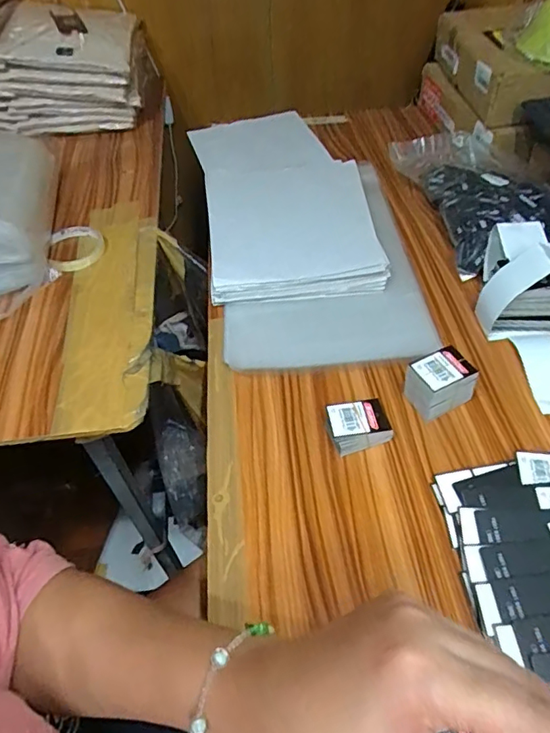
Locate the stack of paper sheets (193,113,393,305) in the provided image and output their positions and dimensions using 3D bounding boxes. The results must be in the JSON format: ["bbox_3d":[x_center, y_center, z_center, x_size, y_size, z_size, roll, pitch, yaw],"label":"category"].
[{"bbox_3d":[-0.001,-0.264,0.757,0.216,0.028,0.486,-10,49,-5],"label":"stack of paper sheets"}]

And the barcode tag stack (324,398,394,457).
[{"bbox_3d":[0.076,0.056,0.477,0.054,0.027,0.041,-9,49,-5],"label":"barcode tag stack"}]

